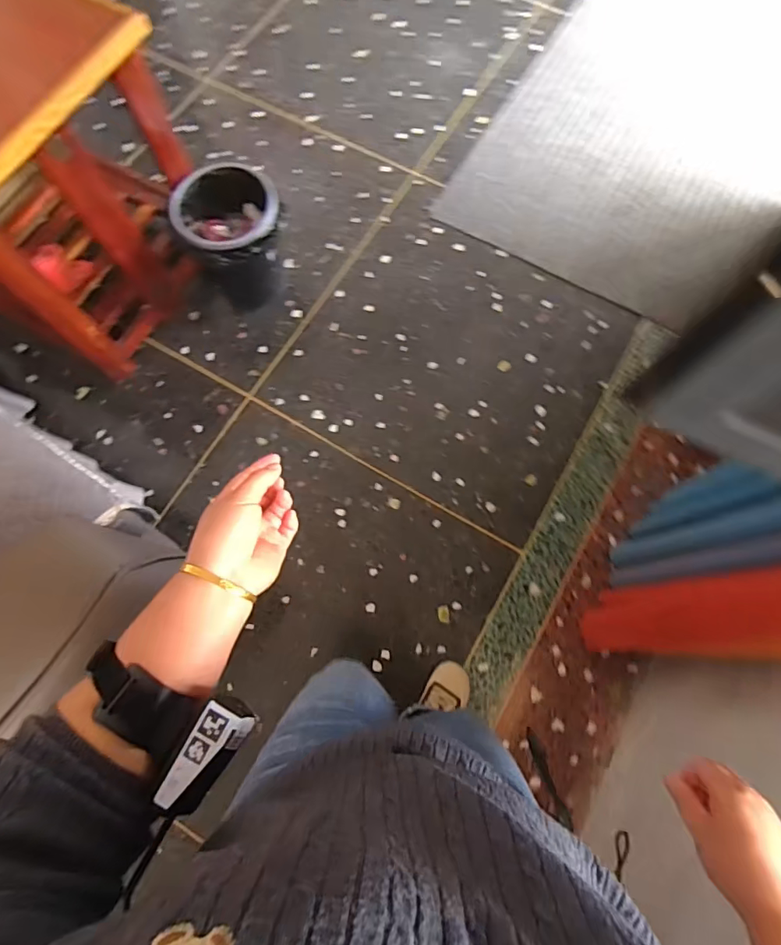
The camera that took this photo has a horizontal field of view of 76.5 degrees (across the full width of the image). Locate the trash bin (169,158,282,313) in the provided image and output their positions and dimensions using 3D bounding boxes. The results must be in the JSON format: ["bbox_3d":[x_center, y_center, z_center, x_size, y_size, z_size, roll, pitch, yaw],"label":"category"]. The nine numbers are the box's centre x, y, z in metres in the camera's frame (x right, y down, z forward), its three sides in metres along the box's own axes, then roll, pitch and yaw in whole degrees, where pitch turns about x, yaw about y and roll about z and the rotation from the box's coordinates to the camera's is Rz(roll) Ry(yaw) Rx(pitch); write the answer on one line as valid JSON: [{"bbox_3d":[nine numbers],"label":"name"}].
[{"bbox_3d":[-0.434,-0.659,1.403,0.257,0.312,0.274,0,76,1],"label":"trash bin"}]

